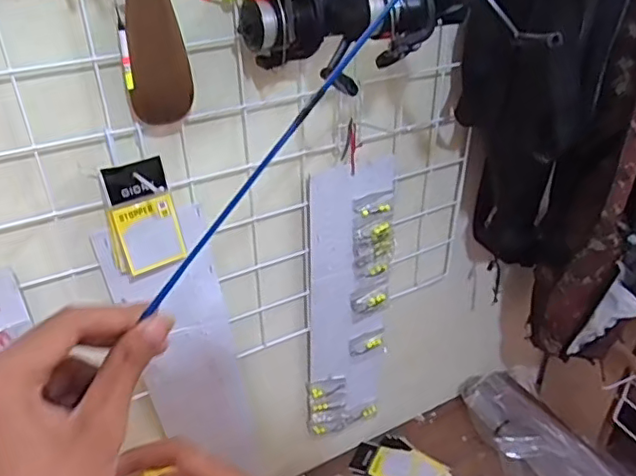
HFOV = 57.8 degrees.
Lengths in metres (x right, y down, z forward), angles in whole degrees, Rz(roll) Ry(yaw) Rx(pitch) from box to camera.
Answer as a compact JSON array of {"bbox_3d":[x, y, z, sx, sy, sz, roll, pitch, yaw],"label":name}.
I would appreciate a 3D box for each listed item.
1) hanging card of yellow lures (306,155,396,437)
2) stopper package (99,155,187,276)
[{"bbox_3d":[0.039,0.091,0.705,0.107,0.394,0.021,-13,35,-16],"label":"hanging card of yellow lures"},{"bbox_3d":[-0.152,-0.019,0.497,0.055,0.094,0.017,-18,23,-25],"label":"stopper package"}]

